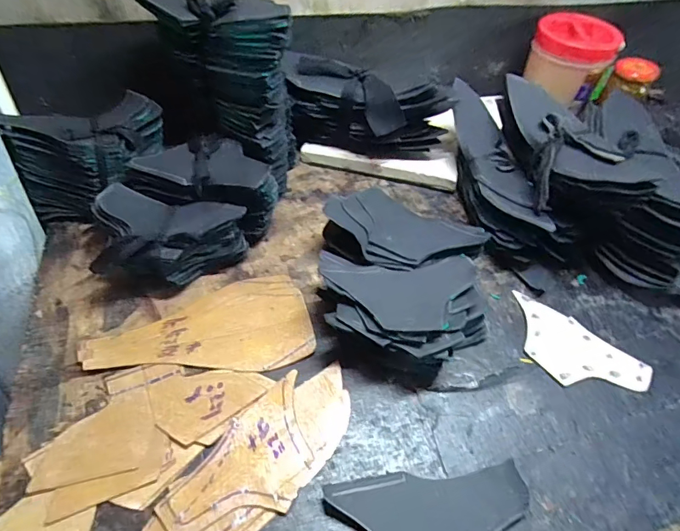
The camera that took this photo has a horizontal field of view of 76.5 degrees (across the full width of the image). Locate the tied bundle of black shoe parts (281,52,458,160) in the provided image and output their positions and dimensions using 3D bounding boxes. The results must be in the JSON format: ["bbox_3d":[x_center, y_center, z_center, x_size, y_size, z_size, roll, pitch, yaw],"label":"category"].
[{"bbox_3d":[0.030,-0.196,0.588,0.223,0.133,0.077,13,48,7],"label":"tied bundle of black shoe parts"}]

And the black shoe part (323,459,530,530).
[{"bbox_3d":[0.067,0.194,0.315,0.149,0.015,0.081,0,48,-5],"label":"black shoe part"}]

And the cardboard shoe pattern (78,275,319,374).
[{"bbox_3d":[-0.134,0.059,0.424,0.204,0.007,0.107,-6,49,-10],"label":"cardboard shoe pattern"}]

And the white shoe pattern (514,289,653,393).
[{"bbox_3d":[0.232,0.085,0.434,0.137,0.007,0.076,37,55,26],"label":"white shoe pattern"}]

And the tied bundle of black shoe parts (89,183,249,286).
[{"bbox_3d":[-0.179,-0.034,0.466,0.146,0.069,0.117,-14,51,-17],"label":"tied bundle of black shoe parts"}]

